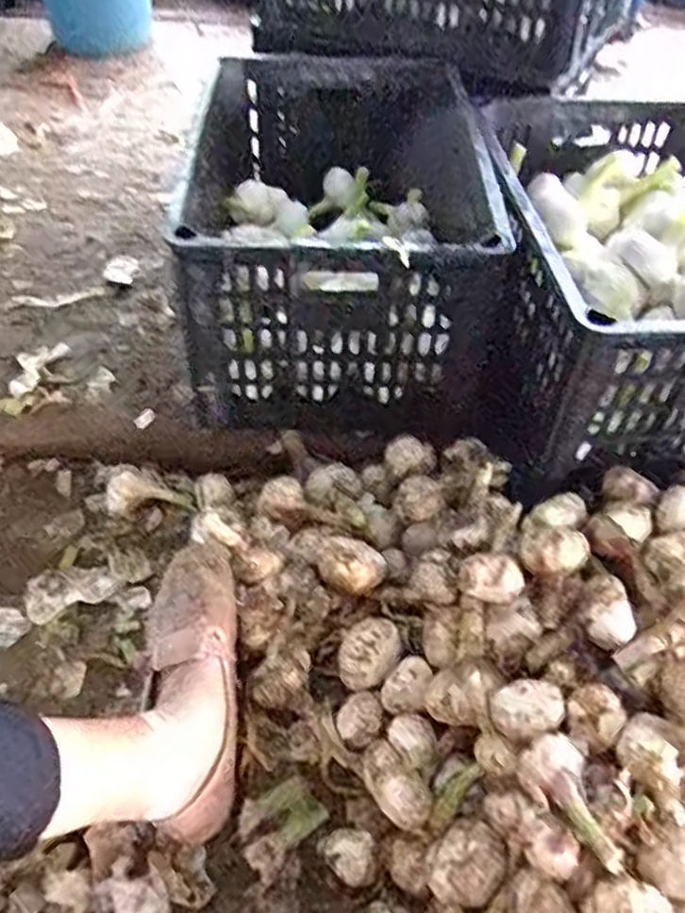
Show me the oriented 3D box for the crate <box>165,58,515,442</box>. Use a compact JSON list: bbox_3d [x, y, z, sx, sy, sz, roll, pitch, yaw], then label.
[{"bbox_3d":[-0.005,-0.275,0.832,0.293,0.226,0.466,1,48,-3],"label":"crate"}]

